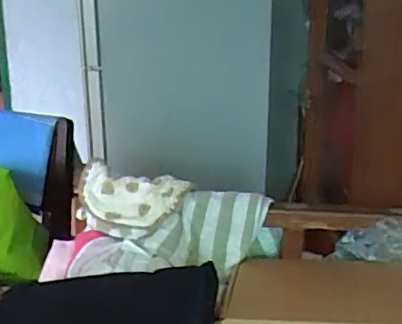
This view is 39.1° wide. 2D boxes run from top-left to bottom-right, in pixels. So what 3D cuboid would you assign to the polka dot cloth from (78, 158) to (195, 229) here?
[{"bbox_3d":[-0.114,0.057,0.919,0.169,0.099,0.031,11,-18,7],"label":"polka dot cloth"}]

